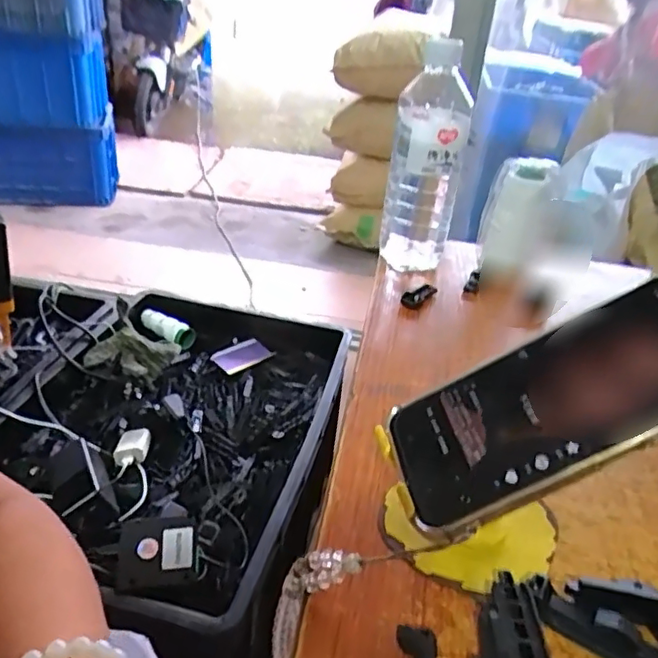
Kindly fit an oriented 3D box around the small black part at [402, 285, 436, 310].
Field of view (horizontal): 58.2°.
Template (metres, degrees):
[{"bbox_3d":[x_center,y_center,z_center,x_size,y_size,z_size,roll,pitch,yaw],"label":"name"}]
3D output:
[{"bbox_3d":[0.084,-0.031,0.549,0.012,0.013,0.042,28,37,31],"label":"small black part"}]

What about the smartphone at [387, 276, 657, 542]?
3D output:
[{"bbox_3d":[0.109,0.033,0.282,0.166,0.008,0.080,-29,35,11],"label":"smartphone"}]

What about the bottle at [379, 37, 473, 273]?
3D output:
[{"bbox_3d":[0.095,-0.161,0.577,0.066,0.208,0.064,11,31,7],"label":"bottle"}]

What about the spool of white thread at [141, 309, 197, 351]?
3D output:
[{"bbox_3d":[-0.291,0.003,1.057,0.122,0.032,0.045,21,35,23],"label":"spool of white thread"}]

